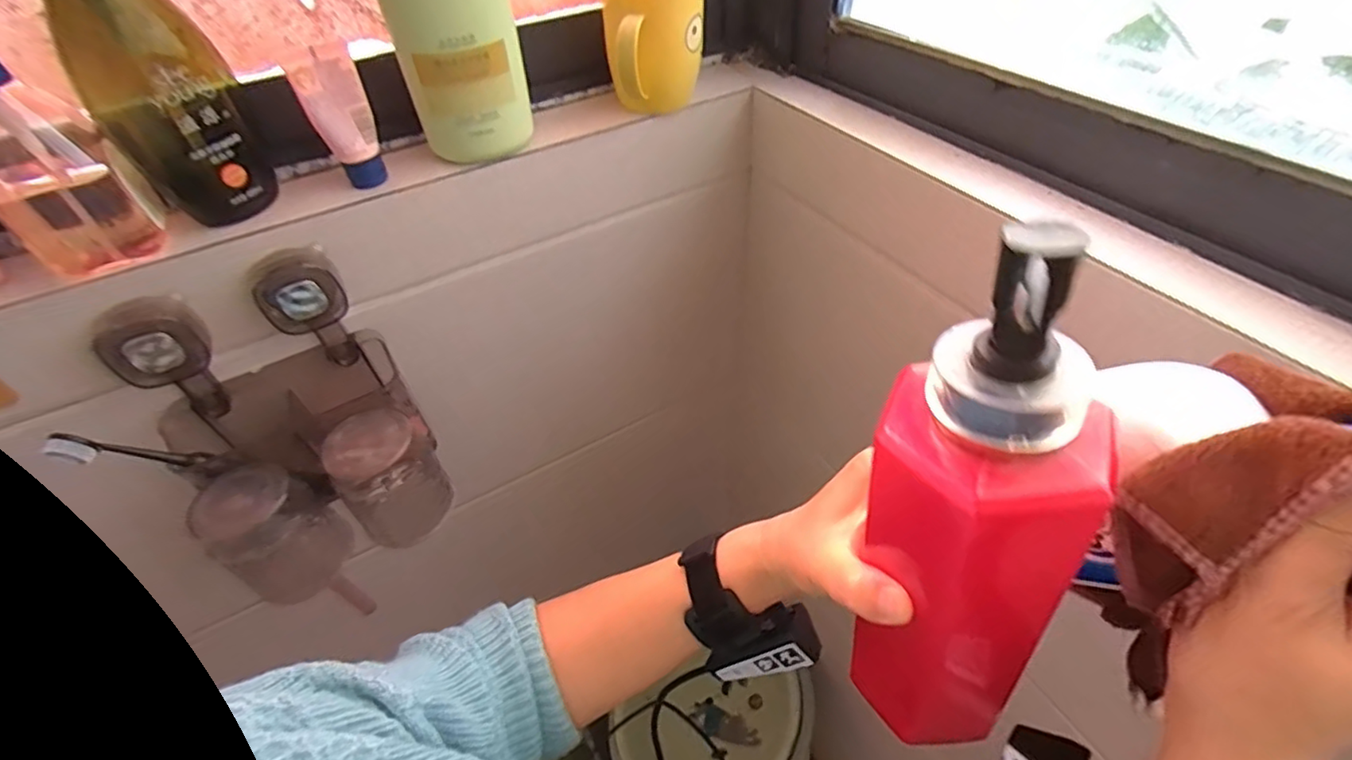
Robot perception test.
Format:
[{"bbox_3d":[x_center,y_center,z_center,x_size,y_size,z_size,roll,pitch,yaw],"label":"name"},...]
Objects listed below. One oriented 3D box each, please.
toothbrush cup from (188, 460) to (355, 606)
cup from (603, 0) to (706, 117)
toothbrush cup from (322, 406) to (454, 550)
[{"bbox_3d":[-0.295,0.120,0.438,0.073,0.100,0.069,-2,46,2],"label":"toothbrush cup"},{"bbox_3d":[-0.016,-0.284,0.492,0.082,0.096,0.097,-4,46,1],"label":"cup"},{"bbox_3d":[-0.226,0.078,0.460,0.059,0.090,0.067,30,55,29],"label":"toothbrush cup"}]

